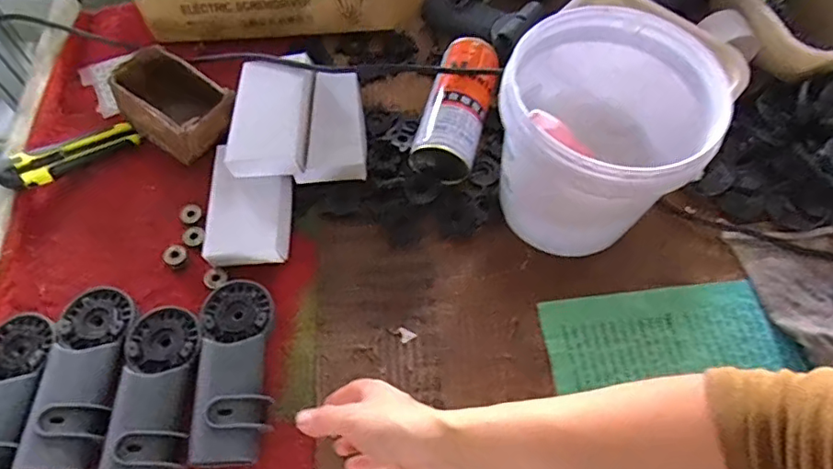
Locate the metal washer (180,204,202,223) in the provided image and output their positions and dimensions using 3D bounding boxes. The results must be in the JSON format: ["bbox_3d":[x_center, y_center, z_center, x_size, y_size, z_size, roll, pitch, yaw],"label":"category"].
[{"bbox_3d":[-0.238,-0.022,0.586,0.022,0.004,0.023,0,64,-1],"label":"metal washer"}]

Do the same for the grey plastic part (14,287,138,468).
[{"bbox_3d":[-0.289,0.123,0.488,0.066,0.046,0.162,-6,63,-4],"label":"grey plastic part"}]

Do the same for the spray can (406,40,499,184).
[{"bbox_3d":[0.046,-0.139,0.614,0.068,0.062,0.166,16,63,7],"label":"spray can"}]

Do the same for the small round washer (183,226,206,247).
[{"bbox_3d":[-0.229,0.001,0.573,0.022,0.004,0.023,0,63,0],"label":"small round washer"}]

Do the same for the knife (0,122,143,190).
[{"bbox_3d":[-0.370,-0.085,0.596,0.138,0.025,0.036,-29,66,-28],"label":"knife"}]

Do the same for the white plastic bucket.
[{"bbox_3d":[0.163,-0.081,0.526,0.171,0.183,0.167,1,62,-1],"label":"white plastic bucket"}]

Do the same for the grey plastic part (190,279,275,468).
[{"bbox_3d":[-0.159,0.117,0.489,0.061,0.043,0.160,-6,63,-5],"label":"grey plastic part"}]

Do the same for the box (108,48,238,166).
[{"bbox_3d":[-0.268,-0.143,0.620,0.146,0.052,0.084,34,67,15],"label":"box"}]

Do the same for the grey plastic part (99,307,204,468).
[{"bbox_3d":[-0.222,0.137,0.471,0.067,0.029,0.158,-4,63,-4],"label":"grey plastic part"}]

